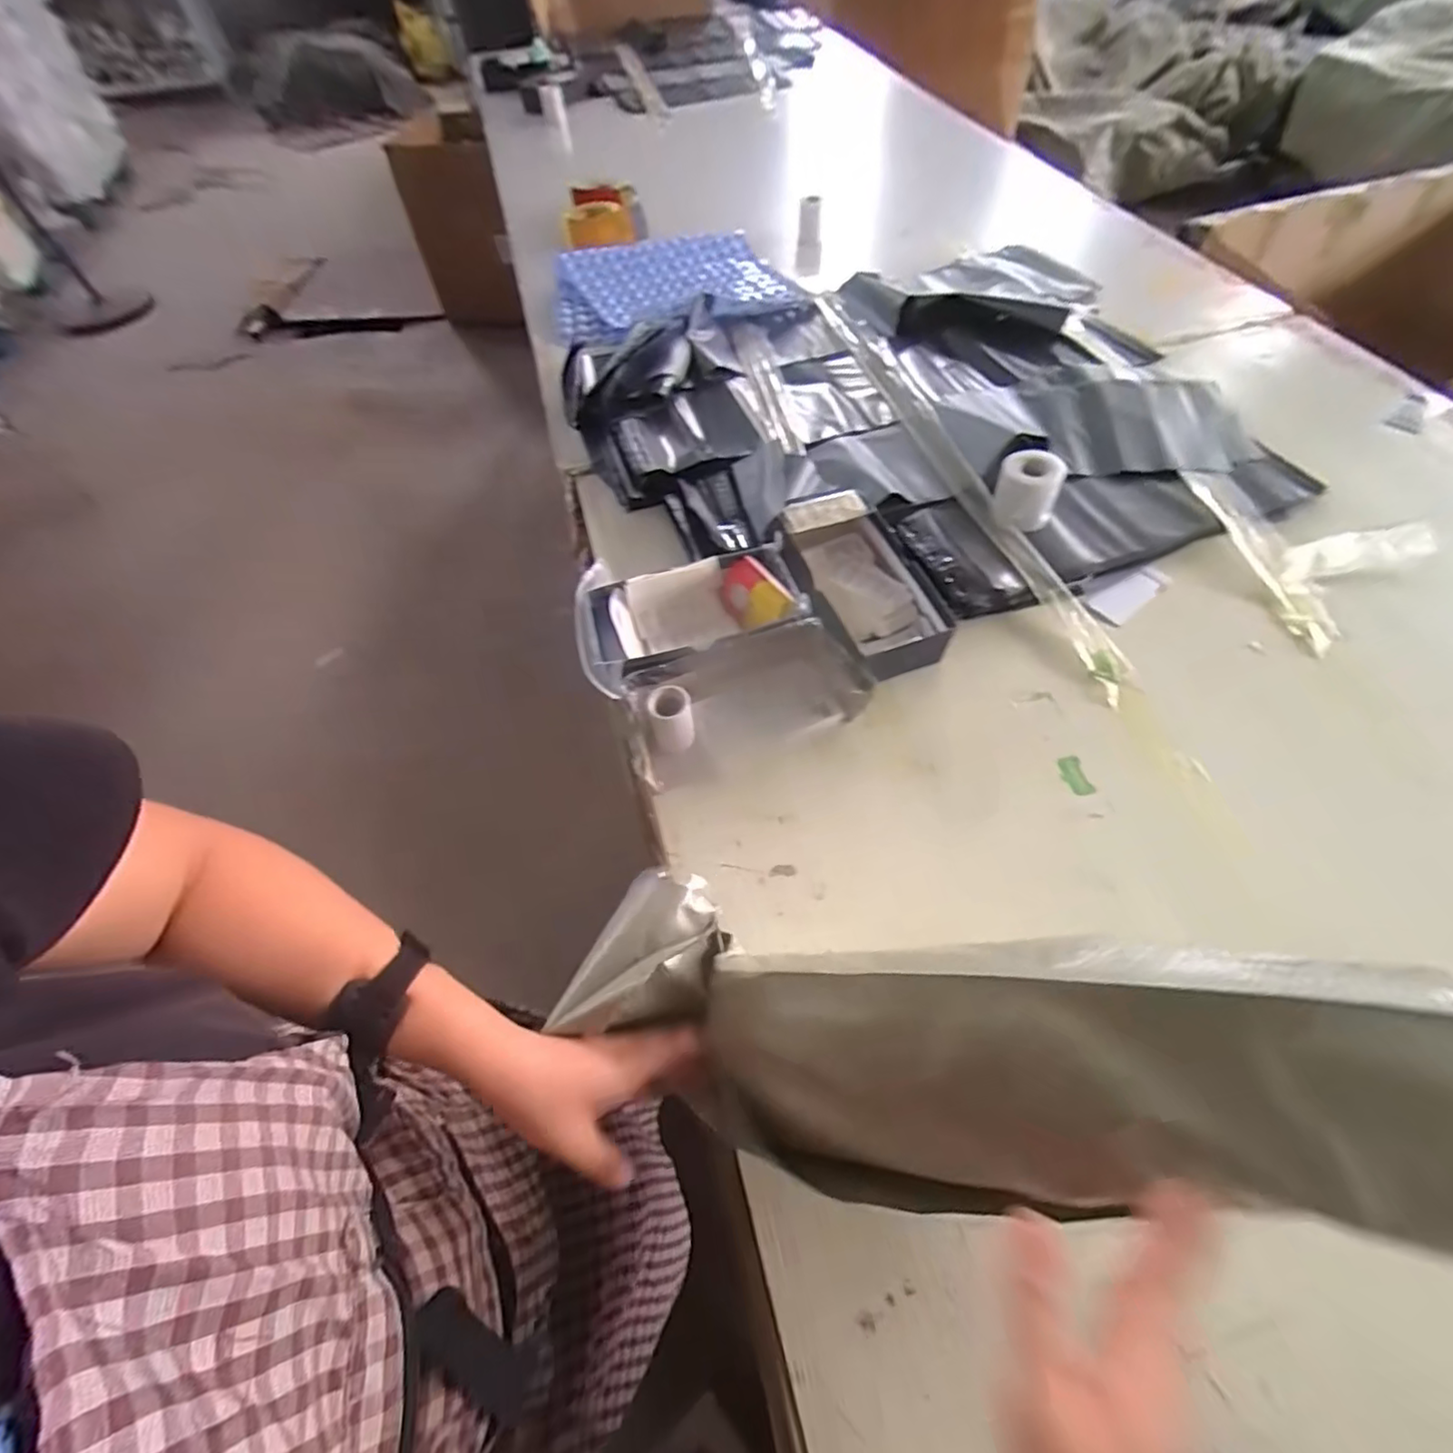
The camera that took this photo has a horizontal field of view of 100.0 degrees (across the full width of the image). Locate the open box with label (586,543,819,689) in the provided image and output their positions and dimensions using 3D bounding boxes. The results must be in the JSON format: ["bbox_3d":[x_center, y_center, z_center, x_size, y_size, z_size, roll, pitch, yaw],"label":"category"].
[{"bbox_3d":[-0.032,-0.114,0.660,0.222,0.057,0.134,-19,59,-9],"label":"open box with label"}]

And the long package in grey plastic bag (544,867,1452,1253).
[{"bbox_3d":[0.219,0.185,0.317,0.653,0.100,0.150,-4,56,24],"label":"long package in grey plastic bag"}]

